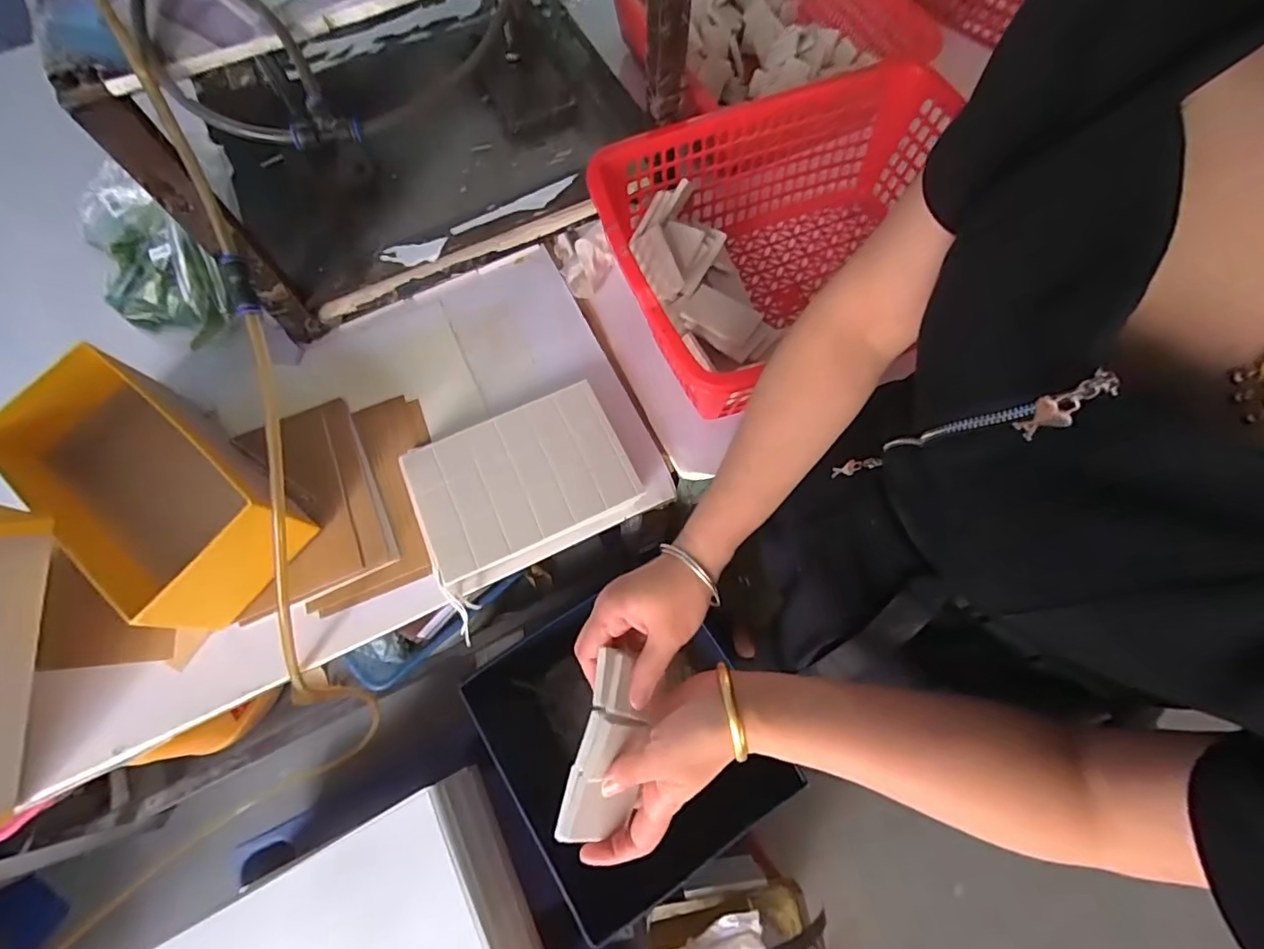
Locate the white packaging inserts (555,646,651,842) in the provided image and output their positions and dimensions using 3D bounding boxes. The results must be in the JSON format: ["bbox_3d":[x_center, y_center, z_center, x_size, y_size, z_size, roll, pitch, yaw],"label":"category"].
[{"bbox_3d":[-0.016,0.186,0.380,0.042,0.025,0.120,11,80,5],"label":"white packaging inserts"}]

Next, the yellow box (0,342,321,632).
[{"bbox_3d":[-0.517,0.012,0.600,0.308,0.129,0.148,37,75,13],"label":"yellow box"}]

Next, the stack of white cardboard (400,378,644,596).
[{"bbox_3d":[-0.127,0.009,0.646,0.238,0.052,0.169,-23,71,-8],"label":"stack of white cardboard"}]

